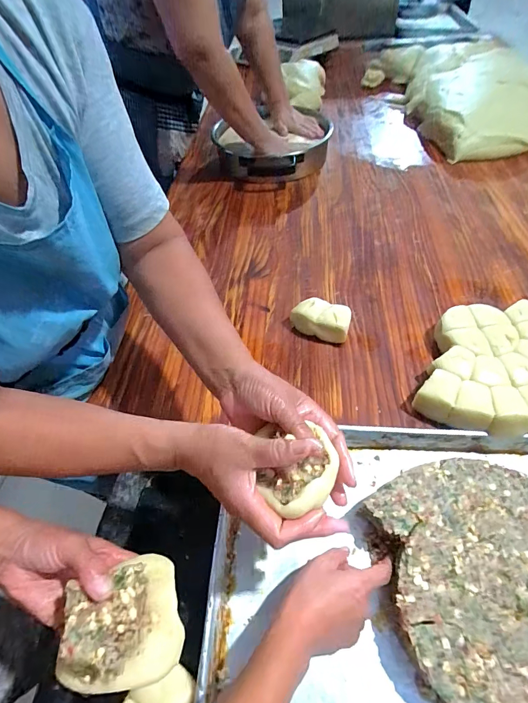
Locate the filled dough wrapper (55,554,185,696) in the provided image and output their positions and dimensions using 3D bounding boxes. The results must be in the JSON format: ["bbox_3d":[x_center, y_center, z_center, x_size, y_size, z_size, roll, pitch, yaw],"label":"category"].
[{"bbox_3d":[-0.121,0.229,0.308,0.097,0.046,0.094,19,47,-34],"label":"filled dough wrapper"}]

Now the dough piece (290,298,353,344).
[{"bbox_3d":[0.099,-0.055,0.623,0.102,0.053,0.058,14,55,16],"label":"dough piece"}]

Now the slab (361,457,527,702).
[{"bbox_3d":[0.269,0.272,0.391,0.244,0.045,0.295,-17,56,-8],"label":"slab"}]

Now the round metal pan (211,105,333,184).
[{"bbox_3d":[0.040,-0.574,1.001,0.335,0.084,0.282,-12,52,-4],"label":"round metal pan"}]

